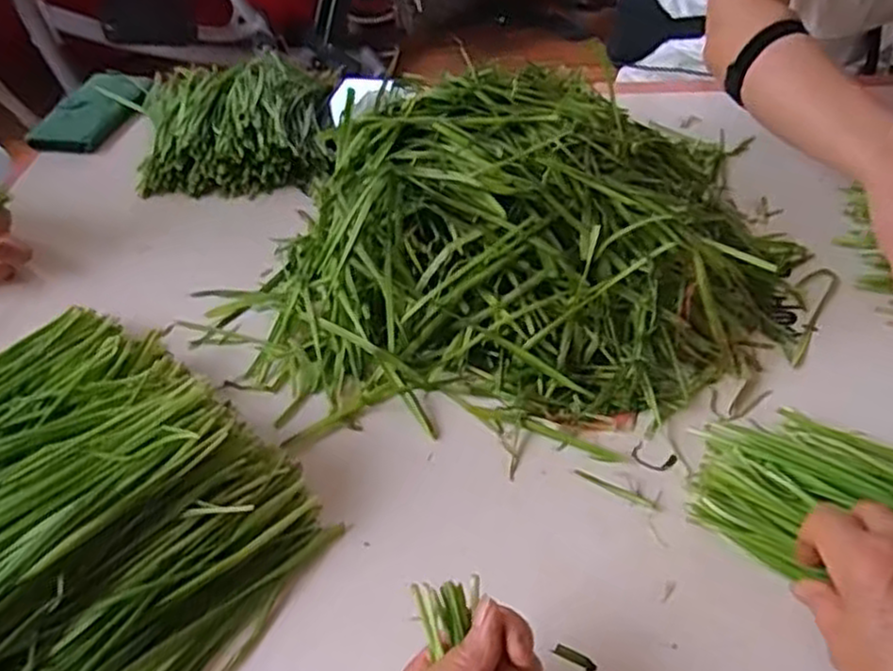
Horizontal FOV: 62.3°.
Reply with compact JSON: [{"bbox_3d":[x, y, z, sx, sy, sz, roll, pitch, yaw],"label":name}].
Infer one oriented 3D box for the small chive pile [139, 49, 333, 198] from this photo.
[{"bbox_3d":[-0.221,-0.234,0.795,0.170,0.056,0.219,-6,45,-1],"label":"small chive pile"}]

